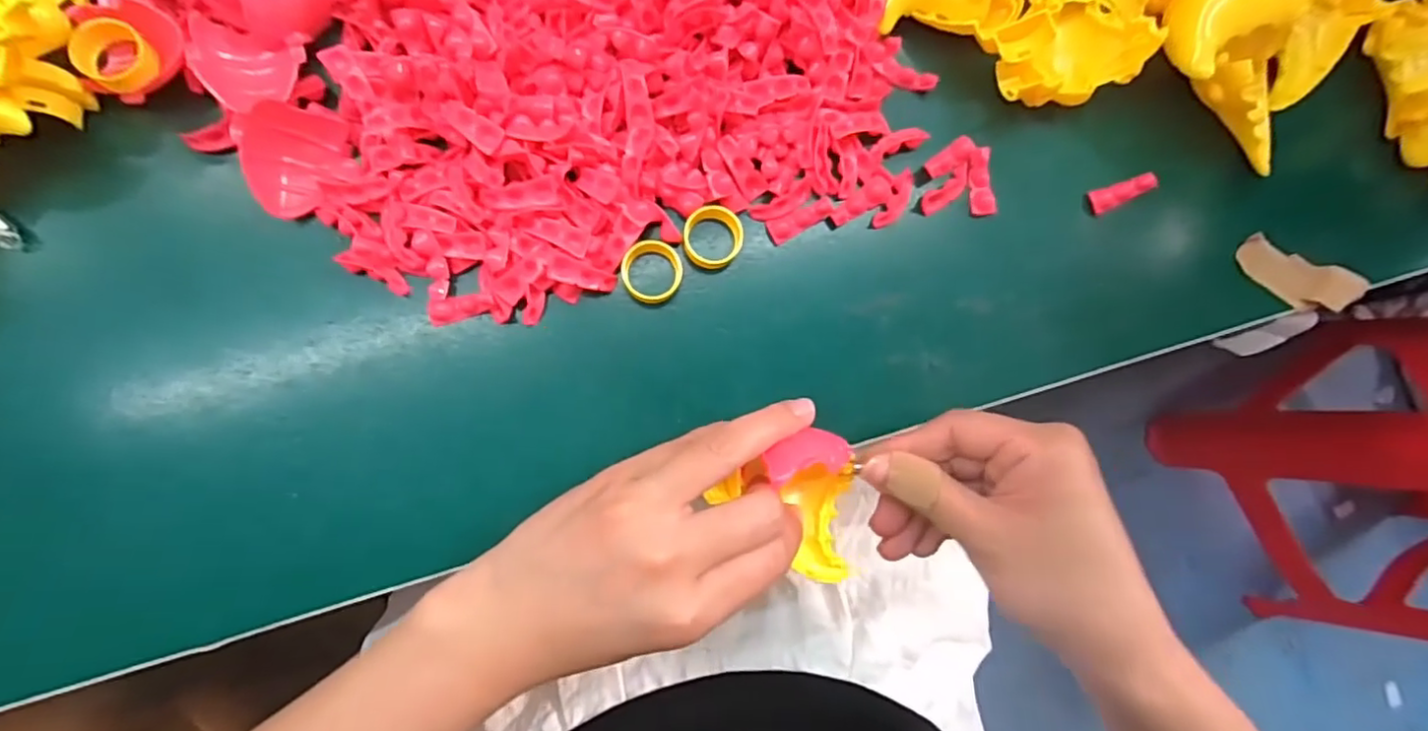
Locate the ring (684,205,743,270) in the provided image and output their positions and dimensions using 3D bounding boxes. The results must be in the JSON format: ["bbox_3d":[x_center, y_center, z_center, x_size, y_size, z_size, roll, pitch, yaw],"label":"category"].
[{"bbox_3d":[0.000,-0.056,0.269,0.025,0.004,0.025,1,84,-4],"label":"ring"}]

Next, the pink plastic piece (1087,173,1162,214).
[{"bbox_3d":[0.192,-0.081,0.295,0.030,0.004,0.011,-22,86,7],"label":"pink plastic piece"}]

